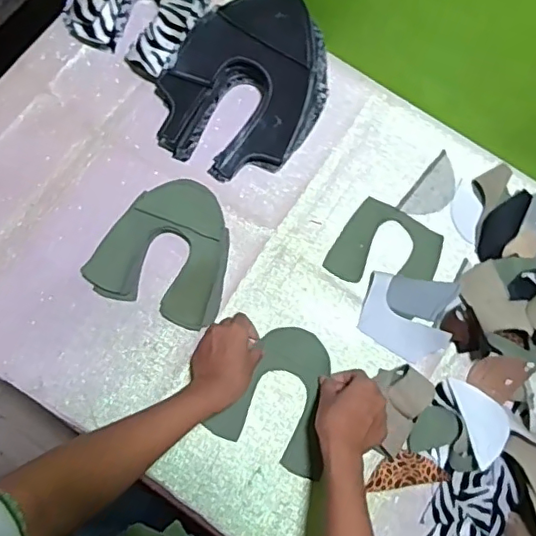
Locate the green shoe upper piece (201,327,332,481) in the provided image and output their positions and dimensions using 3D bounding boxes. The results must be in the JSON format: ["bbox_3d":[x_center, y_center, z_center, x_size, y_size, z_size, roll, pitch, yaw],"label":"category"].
[{"bbox_3d":[0.027,0.154,0.676,0.132,0.009,0.155,25,78,5],"label":"green shoe upper piece"}]

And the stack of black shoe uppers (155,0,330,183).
[{"bbox_3d":[-0.031,-0.242,0.722,0.198,0.096,0.233,28,76,5],"label":"stack of black shoe uppers"}]

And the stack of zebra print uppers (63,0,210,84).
[{"bbox_3d":[-0.165,-0.362,0.755,0.165,0.070,0.181,30,76,5],"label":"stack of zebra print uppers"}]

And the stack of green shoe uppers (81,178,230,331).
[{"bbox_3d":[-0.121,-0.028,0.696,0.160,0.029,0.169,21,75,2],"label":"stack of green shoe uppers"}]

